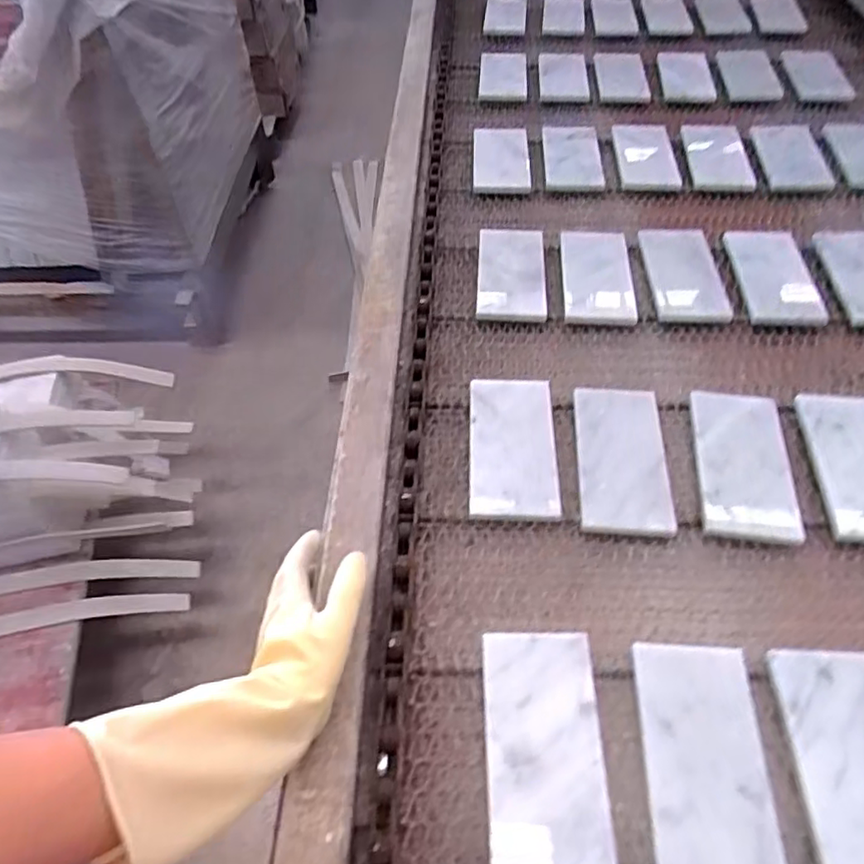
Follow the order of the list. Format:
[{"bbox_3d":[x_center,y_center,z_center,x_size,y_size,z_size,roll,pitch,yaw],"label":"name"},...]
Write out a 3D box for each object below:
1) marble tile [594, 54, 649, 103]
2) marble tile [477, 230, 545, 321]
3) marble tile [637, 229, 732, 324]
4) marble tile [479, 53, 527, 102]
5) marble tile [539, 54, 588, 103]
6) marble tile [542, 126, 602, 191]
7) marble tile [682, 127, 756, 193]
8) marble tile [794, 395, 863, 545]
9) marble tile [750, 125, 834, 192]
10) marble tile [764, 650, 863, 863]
[{"bbox_3d":[0.331,-0.630,1.103,0.085,0.013,0.197,4,51,7],"label":"marble tile"},{"bbox_3d":[0.097,-0.199,0.770,0.080,0.013,0.174,3,52,4],"label":"marble tile"},{"bbox_3d":[0.306,-0.197,0.770,0.086,0.011,0.177,2,52,3],"label":"marble tile"},{"bbox_3d":[0.128,-0.645,1.124,0.083,0.015,0.205,-1,48,10],"label":"marble tile"},{"bbox_3d":[0.231,-0.634,1.113,0.083,0.014,0.180,3,51,5],"label":"marble tile"},{"bbox_3d":[0.209,-0.421,0.941,0.086,0.011,0.183,3,52,5],"label":"marble tile"},{"bbox_3d":[0.423,-0.418,0.941,0.079,0.018,0.196,-2,47,15],"label":"marble tile"},{"bbox_3d":[0.398,0.028,0.577,0.088,0.013,0.161,1,51,7],"label":"marble tile"},{"bbox_3d":[0.529,-0.415,0.932,0.087,0.013,0.190,5,51,7],"label":"marble tile"},{"bbox_3d":[0.288,0.228,0.422,0.082,0.008,0.156,1,55,2],"label":"marble tile"}]

